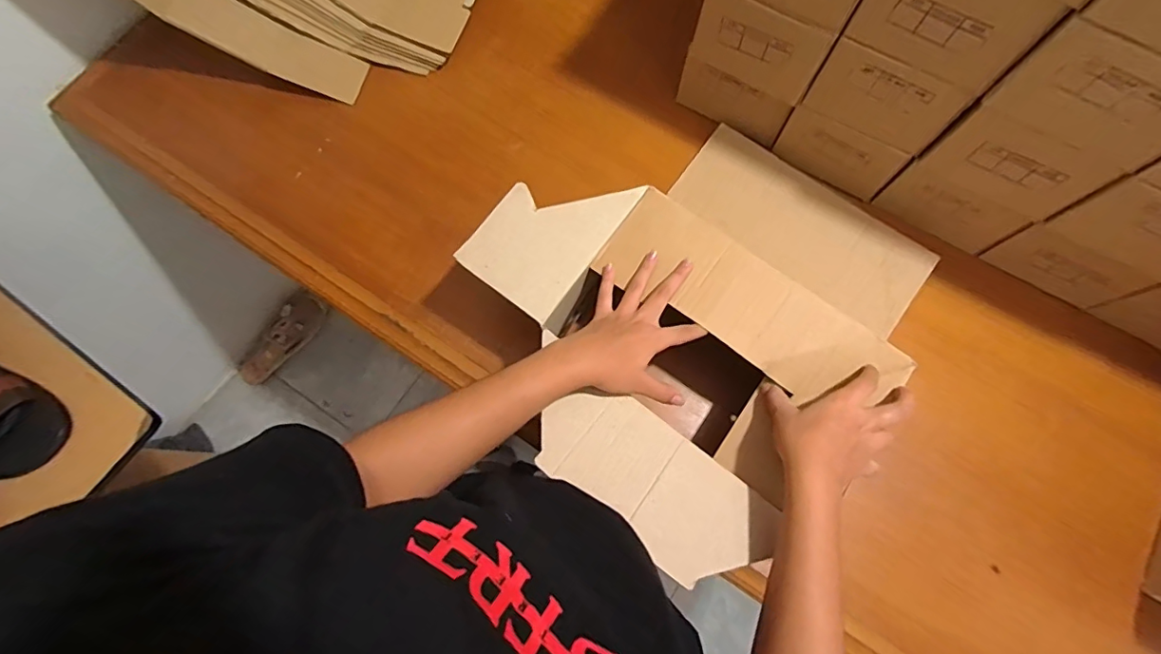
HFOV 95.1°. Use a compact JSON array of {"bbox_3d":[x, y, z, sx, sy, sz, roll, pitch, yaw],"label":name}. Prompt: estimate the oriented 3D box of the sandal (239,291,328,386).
[{"bbox_3d":[-0.791,0.029,1.391,0.104,0.086,0.262,42,77,10],"label":"sandal"}]

